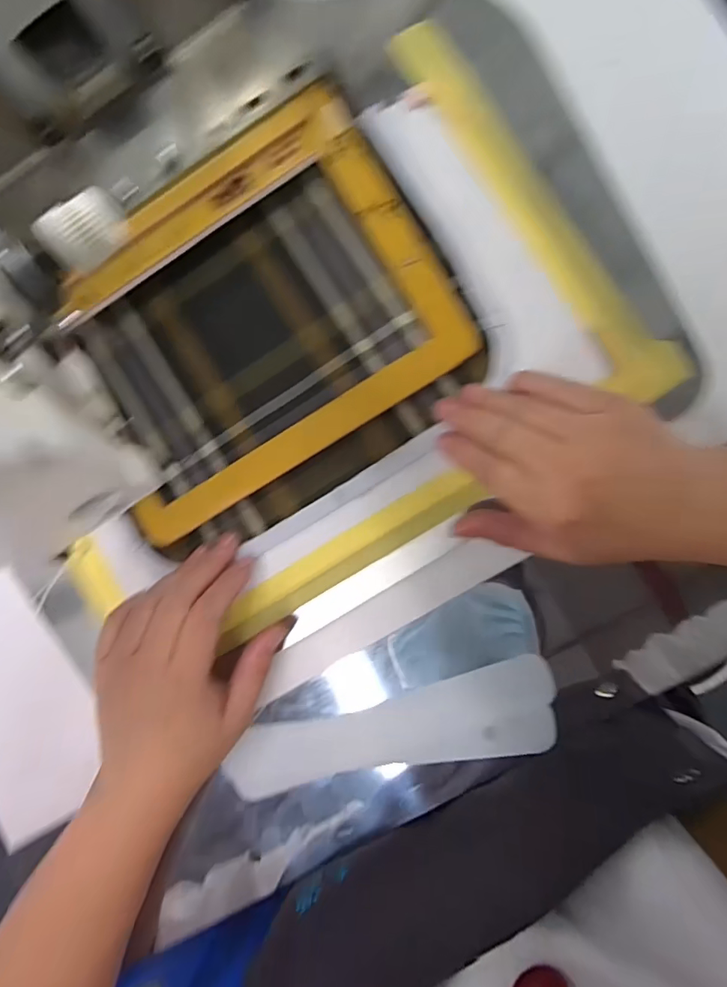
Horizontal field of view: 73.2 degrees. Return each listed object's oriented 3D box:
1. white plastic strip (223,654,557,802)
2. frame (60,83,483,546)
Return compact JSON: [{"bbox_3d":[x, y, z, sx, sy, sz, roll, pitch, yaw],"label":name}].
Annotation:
[{"bbox_3d":[0.016,0.141,0.286,0.190,0.009,0.048,-17,92,6],"label":"white plastic strip"},{"bbox_3d":[-0.068,-0.096,0.283,0.219,0.028,0.168,-32,85,6],"label":"frame"}]

